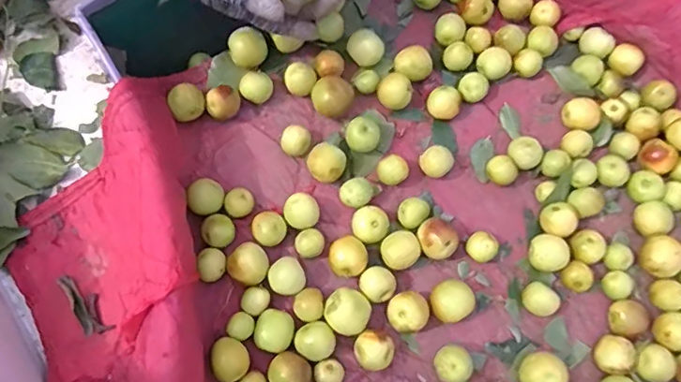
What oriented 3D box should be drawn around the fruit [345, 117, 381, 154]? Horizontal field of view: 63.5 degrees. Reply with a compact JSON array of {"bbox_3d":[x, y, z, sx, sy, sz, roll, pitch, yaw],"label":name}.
[{"bbox_3d":[0.022,-0.052,0.529,0.033,0.031,0.028,11,77,-3],"label":"fruit"}]

